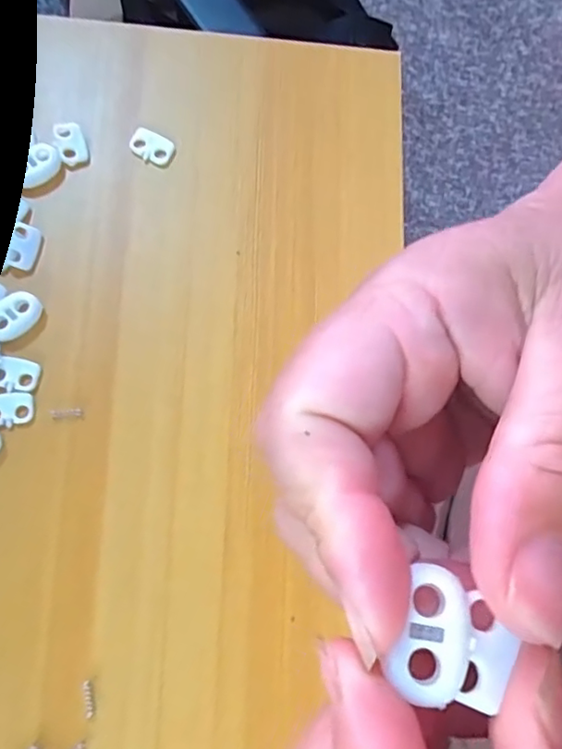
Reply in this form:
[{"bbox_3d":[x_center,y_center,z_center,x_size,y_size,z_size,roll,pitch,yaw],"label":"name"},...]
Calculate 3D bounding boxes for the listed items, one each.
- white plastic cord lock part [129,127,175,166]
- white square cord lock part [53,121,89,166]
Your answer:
[{"bbox_3d":[-0.057,-0.100,0.254,0.019,0.004,0.013,23,76,0],"label":"white plastic cord lock part"},{"bbox_3d":[-0.091,-0.100,0.252,0.012,0.005,0.019,-15,79,-9],"label":"white square cord lock part"}]

